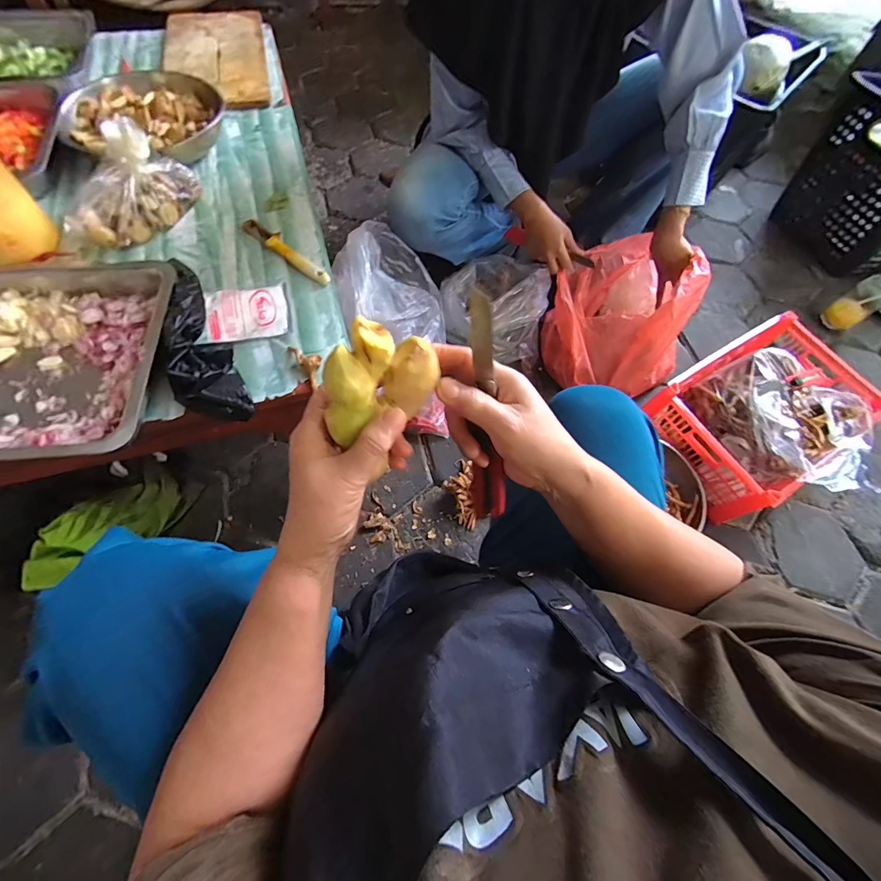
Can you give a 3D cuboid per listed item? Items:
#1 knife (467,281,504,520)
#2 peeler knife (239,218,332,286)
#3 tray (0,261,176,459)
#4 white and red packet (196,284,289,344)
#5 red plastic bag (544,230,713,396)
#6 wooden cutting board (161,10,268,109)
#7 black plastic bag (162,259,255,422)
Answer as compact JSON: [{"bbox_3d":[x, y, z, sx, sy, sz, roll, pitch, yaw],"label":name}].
[{"bbox_3d":[0.036,-0.013,0.318,0.022,0.201,0.018,-12,34,-9],"label":"knife"},{"bbox_3d":[-0.226,-0.278,0.581,0.170,0.013,0.028,39,69,14],"label":"peeler knife"},{"bbox_3d":[-0.479,-0.100,0.456,0.320,0.048,0.254,-1,65,-4],"label":"tray"},{"bbox_3d":[-0.258,-0.170,0.522,0.103,0.022,0.077,-13,66,-9],"label":"white and red packet"},{"bbox_3d":[0.393,-0.265,0.860,0.285,0.201,0.289,39,69,14],"label":"red plastic bag"},{"bbox_3d":[-0.452,-0.783,0.801,0.190,0.012,0.373,-11,66,-8],"label":"wooden cutting board"},{"bbox_3d":[-0.298,-0.118,0.477,0.075,0.048,0.220,-21,81,-13],"label":"black plastic bag"}]

